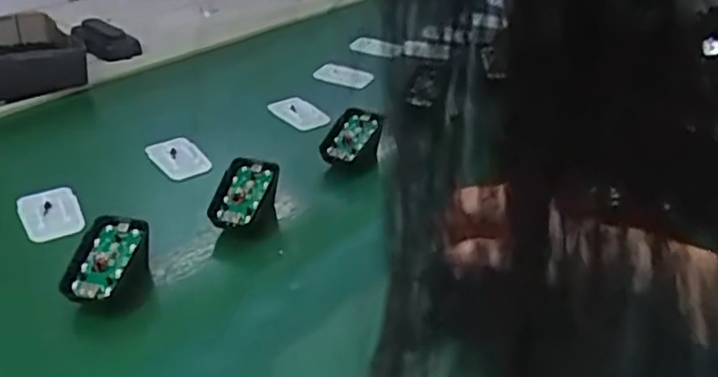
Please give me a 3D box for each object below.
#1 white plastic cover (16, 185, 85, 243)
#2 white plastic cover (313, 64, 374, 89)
[{"bbox_3d":[-0.262,0.020,0.559,0.047,0.009,0.066,-18,38,-25],"label":"white plastic cover"},{"bbox_3d":[-0.020,-0.144,0.838,0.068,0.009,0.046,14,37,19],"label":"white plastic cover"}]

